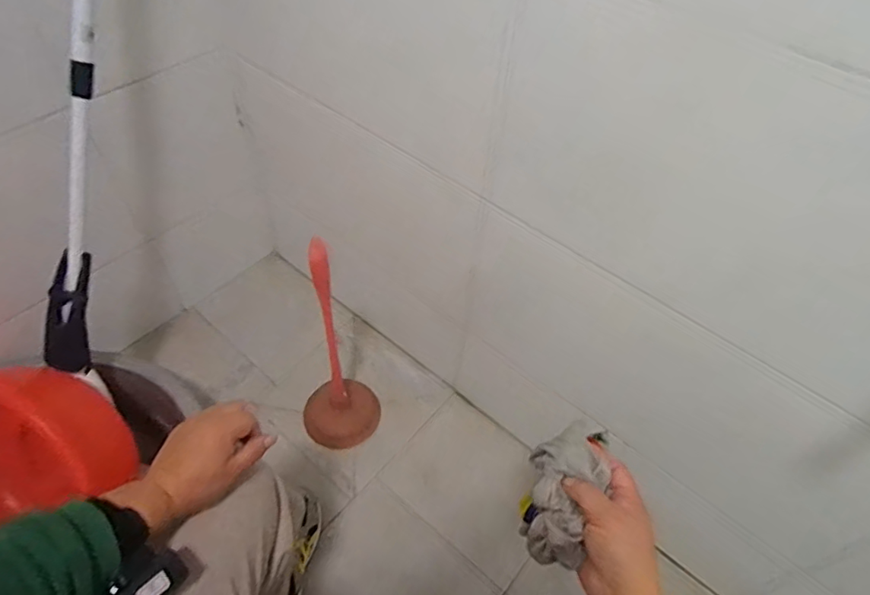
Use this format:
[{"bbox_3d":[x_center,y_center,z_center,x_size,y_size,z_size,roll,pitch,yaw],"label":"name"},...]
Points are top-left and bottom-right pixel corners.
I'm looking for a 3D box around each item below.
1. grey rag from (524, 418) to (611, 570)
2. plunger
[{"bbox_3d":[0.116,0.174,0.489,0.053,0.058,0.121,13,72,6],"label":"grey rag"},{"bbox_3d":[-0.168,0.101,0.893,0.144,0.436,0.120,-4,52,-8],"label":"plunger"}]

